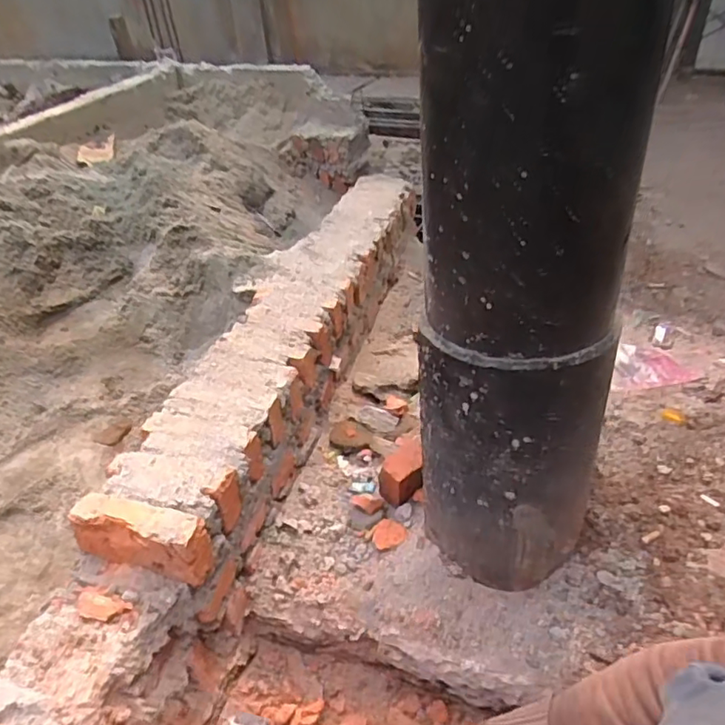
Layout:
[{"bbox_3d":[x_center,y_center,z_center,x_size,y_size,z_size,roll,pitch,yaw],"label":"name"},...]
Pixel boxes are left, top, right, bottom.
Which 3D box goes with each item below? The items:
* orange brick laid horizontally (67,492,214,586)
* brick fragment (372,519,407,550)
[{"bbox_3d":[-0.256,0.203,0.688,0.154,0.077,0.051,7,37,17],"label":"orange brick laid horizontally"},{"bbox_3d":[0.036,0.242,0.832,0.047,0.011,0.047,-38,42,-4],"label":"brick fragment"}]

